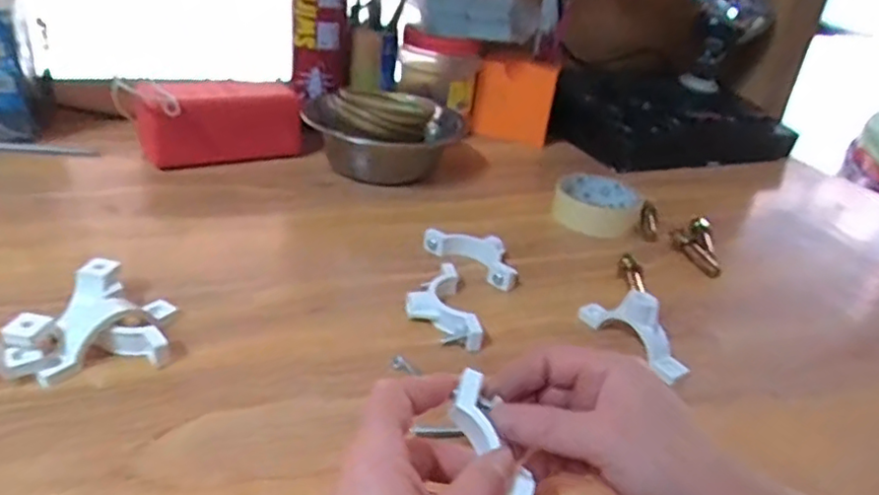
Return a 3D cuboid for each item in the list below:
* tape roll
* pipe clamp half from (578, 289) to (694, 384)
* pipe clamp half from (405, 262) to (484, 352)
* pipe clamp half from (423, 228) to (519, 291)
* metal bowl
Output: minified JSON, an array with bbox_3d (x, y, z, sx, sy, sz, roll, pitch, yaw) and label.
[{"bbox_3d":[0.159,-0.047,0.663,0.087,0.031,0.087,6,28,-3],"label":"tape roll"},{"bbox_3d":[0.138,0.052,0.458,0.017,0.048,0.086,-13,34,-33],"label":"pipe clamp half"},{"bbox_3d":[-0.001,0.040,0.470,0.044,0.020,0.089,1,29,-12],"label":"pipe clamp half"},{"bbox_3d":[0.031,0.003,0.545,0.091,0.021,0.041,28,34,33],"label":"pipe clamp half"},{"bbox_3d":[-0.061,-0.124,0.707,0.159,0.080,0.145,13,29,10],"label":"metal bowl"}]

